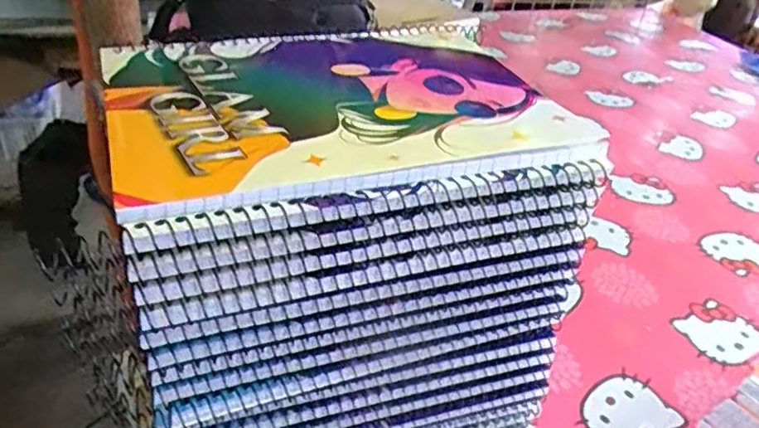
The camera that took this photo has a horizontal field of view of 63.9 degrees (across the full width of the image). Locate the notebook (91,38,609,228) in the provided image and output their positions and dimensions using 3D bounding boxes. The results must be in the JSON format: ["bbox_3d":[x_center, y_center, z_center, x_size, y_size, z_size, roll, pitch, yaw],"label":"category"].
[{"bbox_3d":[-0.016,-0.046,0.274,0.194,0.013,0.132,-9,37,-21],"label":"notebook"}]

